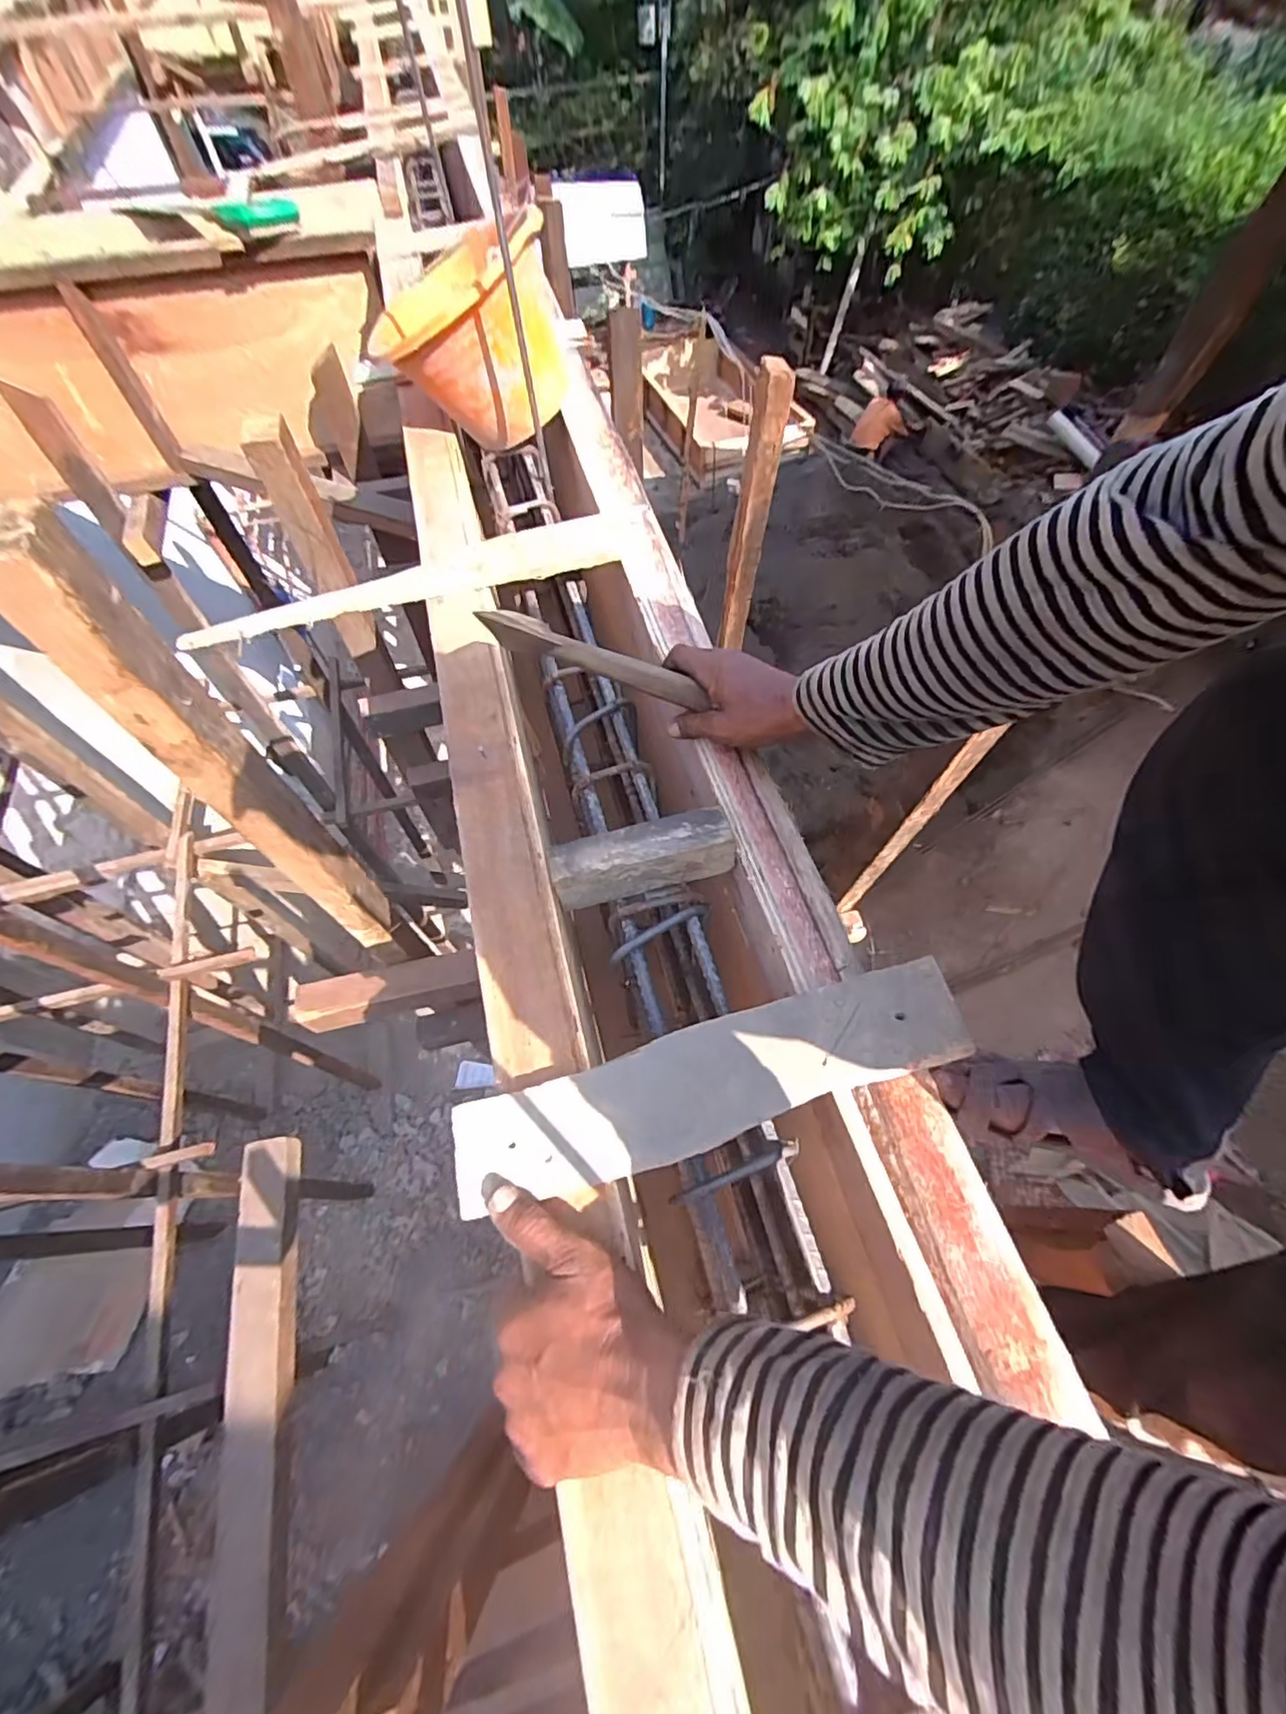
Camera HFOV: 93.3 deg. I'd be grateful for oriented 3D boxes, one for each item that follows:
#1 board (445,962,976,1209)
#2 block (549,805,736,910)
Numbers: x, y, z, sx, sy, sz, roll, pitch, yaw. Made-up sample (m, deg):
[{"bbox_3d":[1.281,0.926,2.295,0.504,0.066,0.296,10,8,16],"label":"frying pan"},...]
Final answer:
[{"bbox_3d":[0.048,0.148,0.401,0.337,0.011,0.071,-16,61,-6],"label":"board"},{"bbox_3d":[-0.001,0.001,0.506,0.146,0.053,0.036,-13,61,-6],"label":"block"}]

